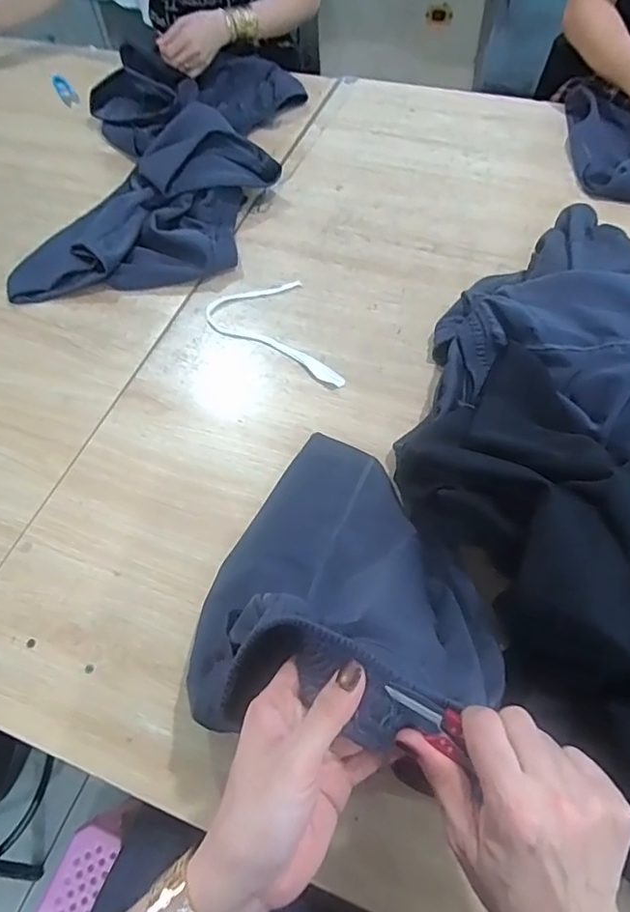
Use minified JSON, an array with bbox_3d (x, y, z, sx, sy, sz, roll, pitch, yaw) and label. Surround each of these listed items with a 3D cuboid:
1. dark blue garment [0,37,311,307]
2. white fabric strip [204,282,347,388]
[{"bbox_3d":[-0.235,-0.501,0.893,0.352,0.064,0.616,4,59,7],"label":"dark blue garment"},{"bbox_3d":[-0.059,-0.150,0.719,0.135,0.008,0.205,-19,60,-3],"label":"white fabric strip"}]

